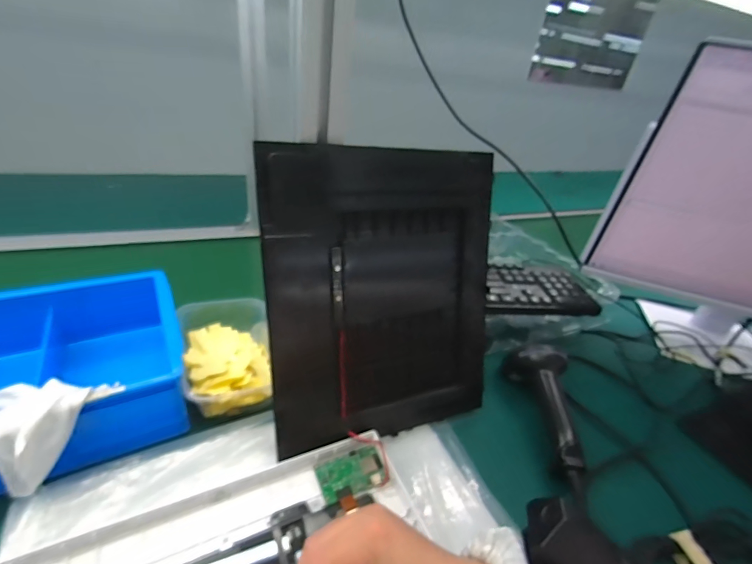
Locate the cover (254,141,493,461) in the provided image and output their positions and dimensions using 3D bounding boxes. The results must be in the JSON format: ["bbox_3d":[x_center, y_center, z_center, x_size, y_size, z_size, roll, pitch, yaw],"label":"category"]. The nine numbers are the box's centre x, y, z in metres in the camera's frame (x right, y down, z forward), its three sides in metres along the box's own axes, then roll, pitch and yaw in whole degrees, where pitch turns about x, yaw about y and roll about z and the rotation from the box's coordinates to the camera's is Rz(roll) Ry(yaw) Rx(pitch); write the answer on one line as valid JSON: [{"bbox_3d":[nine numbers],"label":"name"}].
[{"bbox_3d":[0.015,0.016,0.373,0.238,0.284,0.011,-6,13,-25],"label":"cover"}]

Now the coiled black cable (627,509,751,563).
[{"bbox_3d":[0.297,0.247,0.344,0.129,0.030,0.060,4,32,-7],"label":"coiled black cable"}]

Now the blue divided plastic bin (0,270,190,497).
[{"bbox_3d":[-0.381,0.094,0.359,0.352,0.078,0.230,-9,35,-25],"label":"blue divided plastic bin"}]

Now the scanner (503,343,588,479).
[{"bbox_3d":[0.211,0.139,0.437,0.065,0.065,0.155,4,32,-7],"label":"scanner"}]

